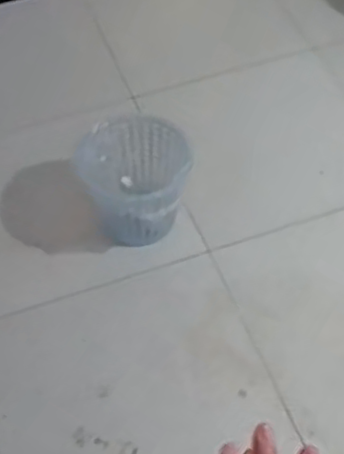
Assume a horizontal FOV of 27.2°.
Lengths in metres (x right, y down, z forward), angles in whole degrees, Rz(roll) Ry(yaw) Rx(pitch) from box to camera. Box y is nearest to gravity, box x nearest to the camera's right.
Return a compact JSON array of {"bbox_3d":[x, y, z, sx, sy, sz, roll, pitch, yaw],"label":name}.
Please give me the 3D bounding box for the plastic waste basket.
[{"bbox_3d":[-0.081,-0.102,1.705,0.245,0.227,0.261,-1,53,1],"label":"plastic waste basket"}]

